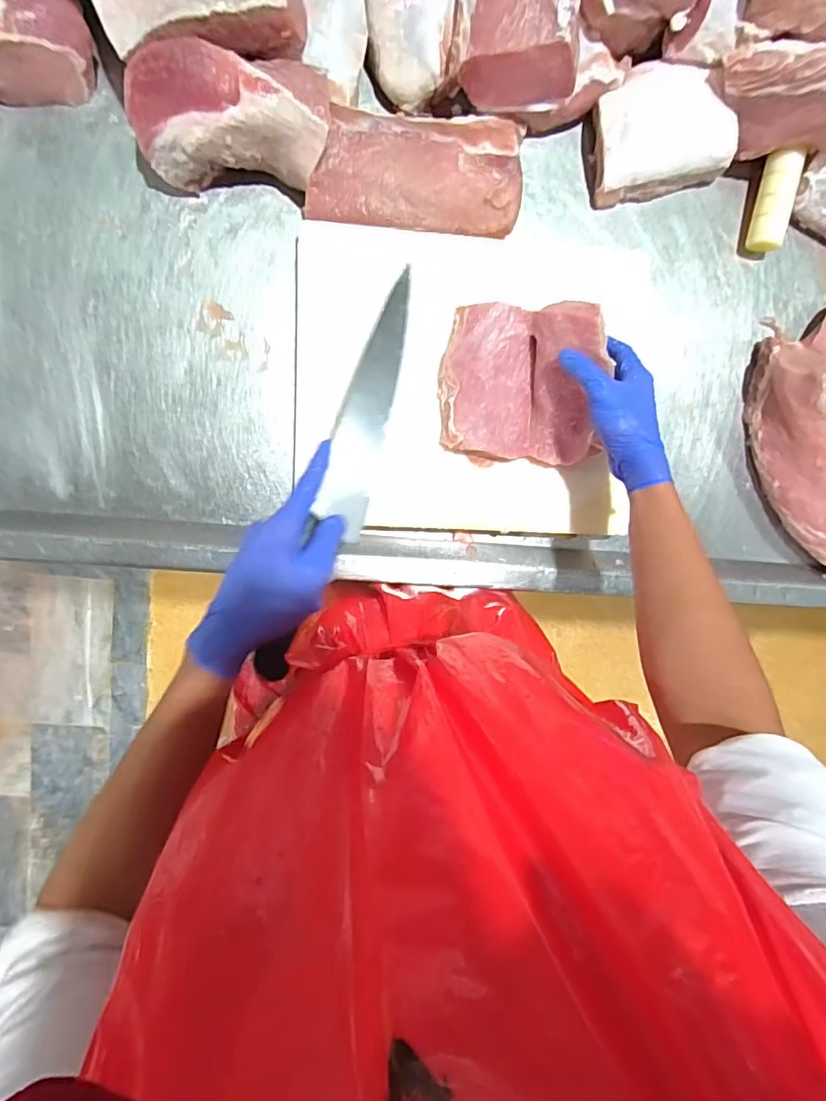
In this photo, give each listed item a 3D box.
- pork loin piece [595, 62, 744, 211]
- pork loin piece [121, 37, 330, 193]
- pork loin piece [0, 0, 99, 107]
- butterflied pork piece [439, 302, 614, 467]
[{"bbox_3d":[0.256,-0.437,0.561,0.140,0.049,0.106,-15,99,-2],"label":"pork loin piece"},{"bbox_3d":[-0.165,-0.400,0.496,0.174,0.067,0.093,2,98,-5],"label":"pork loin piece"},{"bbox_3d":[-0.342,-0.458,0.480,0.085,0.065,0.103,24,96,-7],"label":"pork loin piece"},{"bbox_3d":[0.108,-0.166,0.536,0.150,0.066,0.152,5,98,-5],"label":"butterflied pork piece"}]

